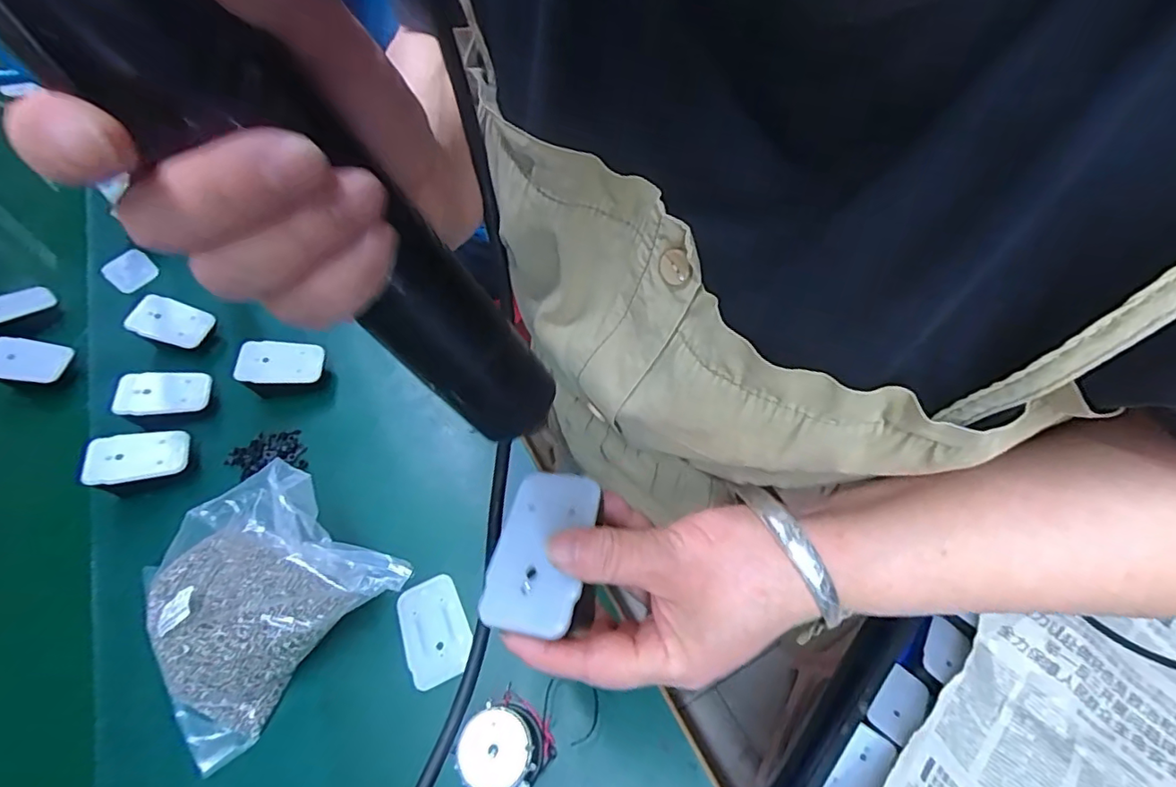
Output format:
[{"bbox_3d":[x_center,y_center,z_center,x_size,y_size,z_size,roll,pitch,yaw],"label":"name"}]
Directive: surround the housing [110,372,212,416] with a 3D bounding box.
[{"bbox_3d":[-0.385,-0.001,0.503,0.068,0.008,0.045,-1,60,-31],"label":"housing"}]

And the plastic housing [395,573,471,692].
[{"bbox_3d":[-0.110,0.170,0.398,0.046,0.005,0.070,-23,59,-11],"label":"plastic housing"}]

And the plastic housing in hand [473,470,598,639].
[{"bbox_3d":[-0.019,0.070,0.246,0.044,0.014,0.069,-1,55,27],"label":"plastic housing in hand"}]

